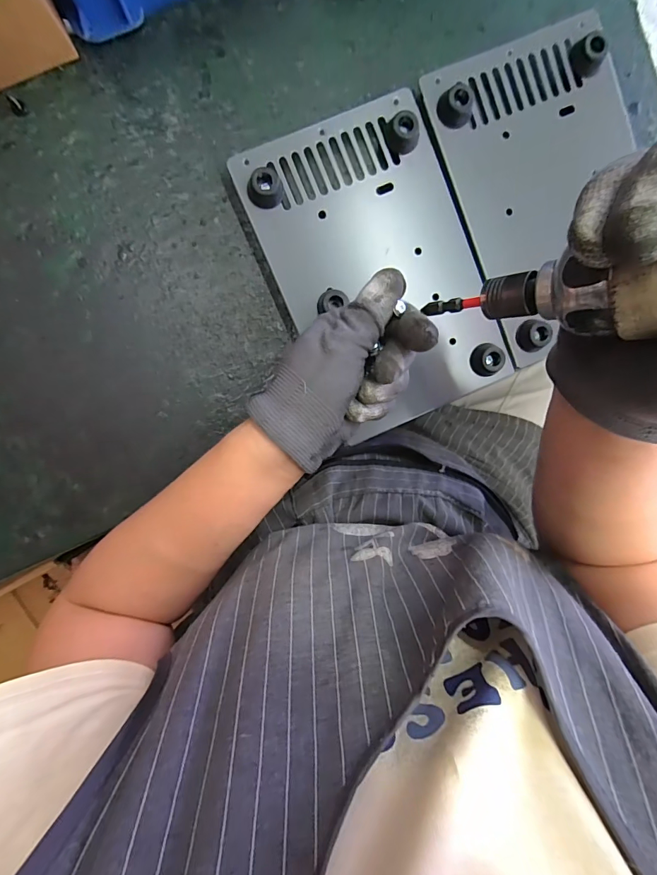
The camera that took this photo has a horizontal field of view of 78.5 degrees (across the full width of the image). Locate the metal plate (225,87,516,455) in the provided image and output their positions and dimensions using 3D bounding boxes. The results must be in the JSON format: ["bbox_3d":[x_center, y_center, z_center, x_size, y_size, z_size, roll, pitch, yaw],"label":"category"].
[{"bbox_3d":[0.038,-0.126,0.305,0.145,0.015,0.227,-24,97,-2],"label":"metal plate"}]

